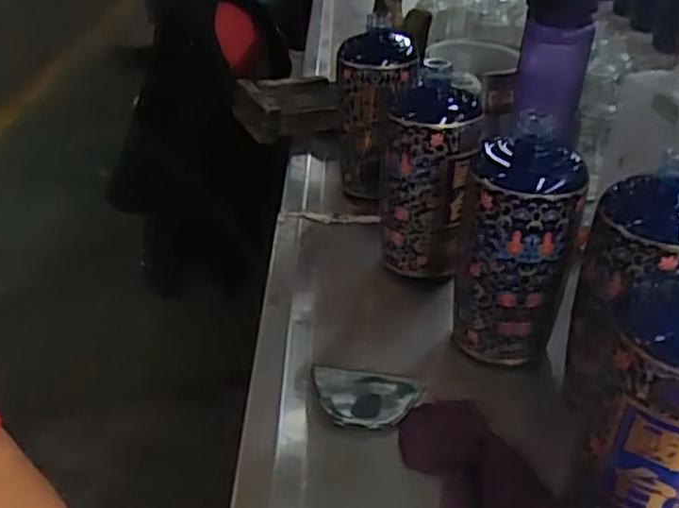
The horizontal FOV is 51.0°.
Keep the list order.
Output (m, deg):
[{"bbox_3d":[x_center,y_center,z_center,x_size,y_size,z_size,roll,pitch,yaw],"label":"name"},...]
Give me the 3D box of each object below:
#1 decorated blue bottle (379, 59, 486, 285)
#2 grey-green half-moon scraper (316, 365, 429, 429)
[{"bbox_3d":[0.077,-0.068,0.616,0.077,0.169,0.068,1,32,5],"label":"decorated blue bottle"},{"bbox_3d":[0.018,0.103,0.512,0.078,0.009,0.056,3,33,9],"label":"grey-green half-moon scraper"}]

